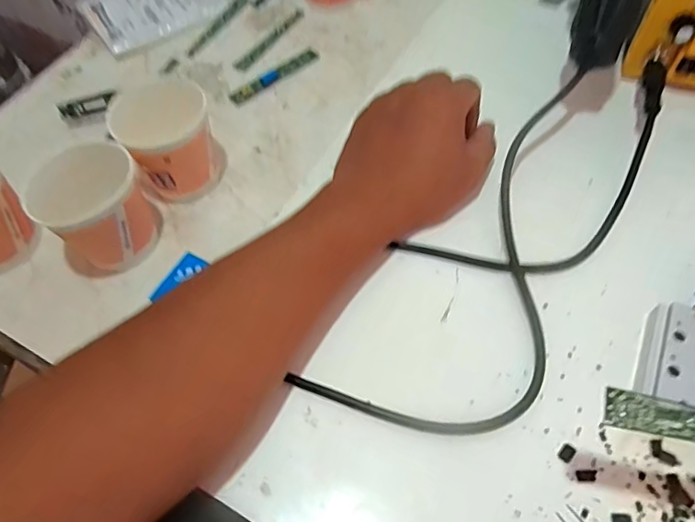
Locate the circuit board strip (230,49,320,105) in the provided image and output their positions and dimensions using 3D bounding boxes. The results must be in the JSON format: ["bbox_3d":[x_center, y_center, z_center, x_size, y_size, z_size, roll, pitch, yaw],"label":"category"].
[{"bbox_3d":[-0.067,-0.172,0.486,0.094,0.005,0.016,-37,63,-17],"label":"circuit board strip"}]

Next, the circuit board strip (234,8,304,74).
[{"bbox_3d":[-0.074,-0.219,0.518,0.016,0.004,0.102,30,65,20],"label":"circuit board strip"}]

